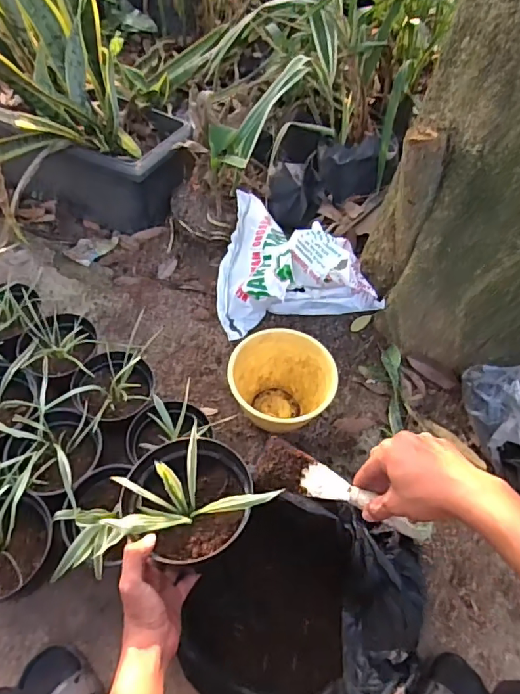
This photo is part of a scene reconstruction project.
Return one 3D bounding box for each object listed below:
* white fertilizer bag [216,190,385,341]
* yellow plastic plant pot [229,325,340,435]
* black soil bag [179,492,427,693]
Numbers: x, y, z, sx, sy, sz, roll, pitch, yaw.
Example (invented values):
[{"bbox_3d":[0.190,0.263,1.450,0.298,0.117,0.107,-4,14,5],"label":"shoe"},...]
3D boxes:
[{"bbox_3d":[0.066,-0.182,1.042,0.299,0.181,0.283,0,51,-6],"label":"white fertilizer bag"},{"bbox_3d":[0.034,0.075,0.866,0.163,0.128,0.156,3,50,-4],"label":"yellow plastic plant pot"},{"bbox_3d":[0.066,0.349,0.689,0.309,0.134,0.291,17,54,9],"label":"black soil bag"}]

